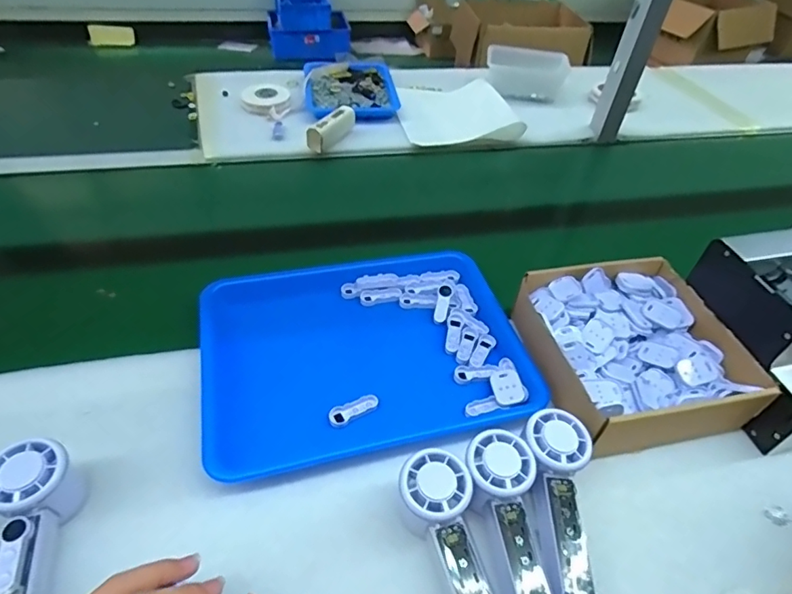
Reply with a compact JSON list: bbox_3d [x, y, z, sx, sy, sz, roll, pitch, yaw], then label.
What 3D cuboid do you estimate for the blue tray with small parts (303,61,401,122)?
[{"bbox_3d":[-0.089,-0.412,0.981,0.172,0.033,0.222,-6,46,-11],"label":"blue tray with small parts"}]

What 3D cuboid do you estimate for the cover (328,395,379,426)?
[{"bbox_3d":[-0.043,0.113,0.501,0.051,0.009,0.018,-23,52,-25],"label":"cover"}]

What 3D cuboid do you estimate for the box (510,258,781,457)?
[{"bbox_3d":[0.255,0.055,0.544,0.212,0.070,0.193,-6,46,-11],"label":"box"}]

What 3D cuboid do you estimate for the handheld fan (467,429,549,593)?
[{"bbox_3d":[0.093,0.187,0.403,0.055,0.032,0.154,-4,58,-9],"label":"handheld fan"}]

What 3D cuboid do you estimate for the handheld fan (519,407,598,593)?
[{"bbox_3d":[0.139,0.173,0.424,0.056,0.040,0.154,5,60,0],"label":"handheld fan"}]

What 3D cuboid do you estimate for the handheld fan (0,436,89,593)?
[{"bbox_3d":[-0.281,0.188,0.371,0.052,0.060,0.154,-4,46,-9],"label":"handheld fan"}]

